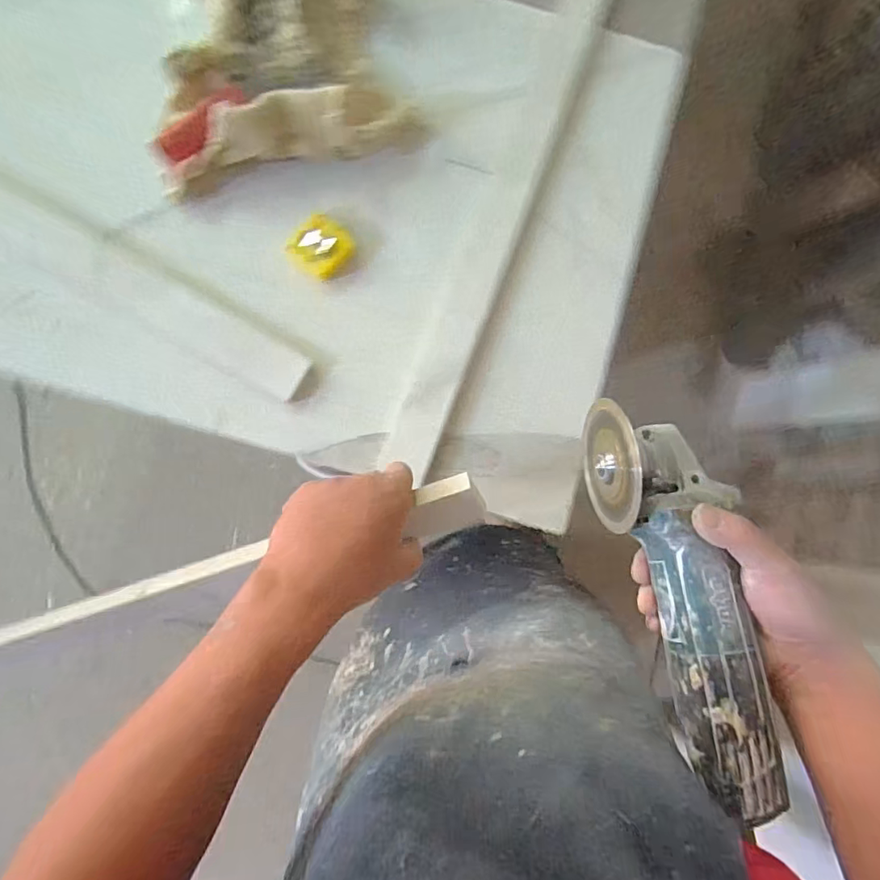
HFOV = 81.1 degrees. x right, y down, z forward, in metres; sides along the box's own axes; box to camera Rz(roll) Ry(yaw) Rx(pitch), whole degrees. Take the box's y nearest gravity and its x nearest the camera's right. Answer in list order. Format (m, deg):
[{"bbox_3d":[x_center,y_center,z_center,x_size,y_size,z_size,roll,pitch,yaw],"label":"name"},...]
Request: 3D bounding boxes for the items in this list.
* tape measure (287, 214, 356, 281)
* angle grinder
[{"bbox_3d":[-0.127,-0.207,0.548,0.058,0.027,0.057,0,86,0],"label":"tape measure"},{"bbox_3d":[0.177,0.104,0.359,0.074,0.072,0.275,-15,77,-1],"label":"angle grinder"}]

